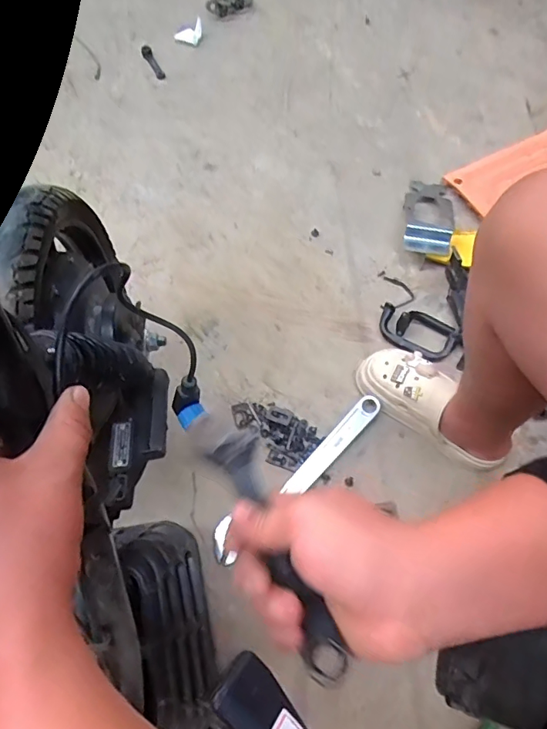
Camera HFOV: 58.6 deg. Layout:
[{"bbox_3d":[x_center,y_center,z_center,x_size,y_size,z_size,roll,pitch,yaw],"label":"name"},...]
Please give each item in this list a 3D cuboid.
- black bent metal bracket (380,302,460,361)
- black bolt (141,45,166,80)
[{"bbox_3d":[0.258,-0.067,0.897,0.129,0.035,0.092,22,66,11],"label":"black bent metal bracket"},{"bbox_3d":[-0.311,-0.777,1.254,0.027,0.021,0.121,-23,66,-11],"label":"black bolt"}]

